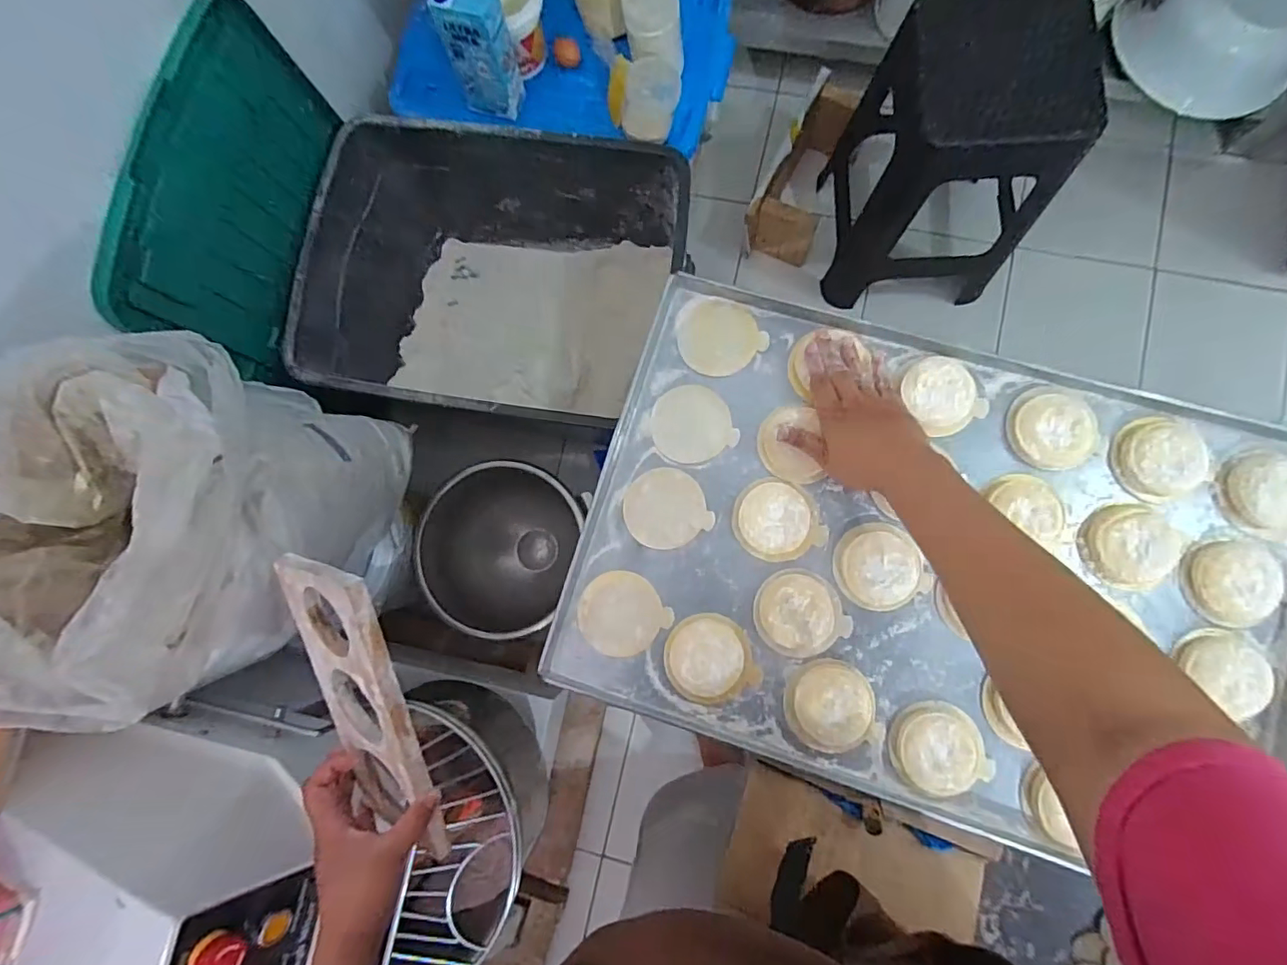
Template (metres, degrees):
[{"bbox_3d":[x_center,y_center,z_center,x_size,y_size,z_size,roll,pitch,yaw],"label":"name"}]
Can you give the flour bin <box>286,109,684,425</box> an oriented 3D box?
[{"bbox_3d":[-0.254,-0.375,1.149,0.661,0.383,0.552,8,83,6],"label":"flour bin"}]

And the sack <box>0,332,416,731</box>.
[{"bbox_3d":[-0.510,0.054,0.687,0.258,0.521,0.366,-11,82,3],"label":"sack"}]

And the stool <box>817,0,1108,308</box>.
[{"bbox_3d":[0.563,-0.587,1.078,0.330,0.479,0.307,4,83,5],"label":"stool"}]

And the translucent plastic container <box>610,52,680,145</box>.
[{"bbox_3d":[-0.002,-0.648,0.961,0.126,0.081,0.102,8,83,6],"label":"translucent plastic container"}]

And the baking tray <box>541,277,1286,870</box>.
[{"bbox_3d":[0.259,0.072,0.507,0.608,0.026,0.406,17,84,7],"label":"baking tray"}]

